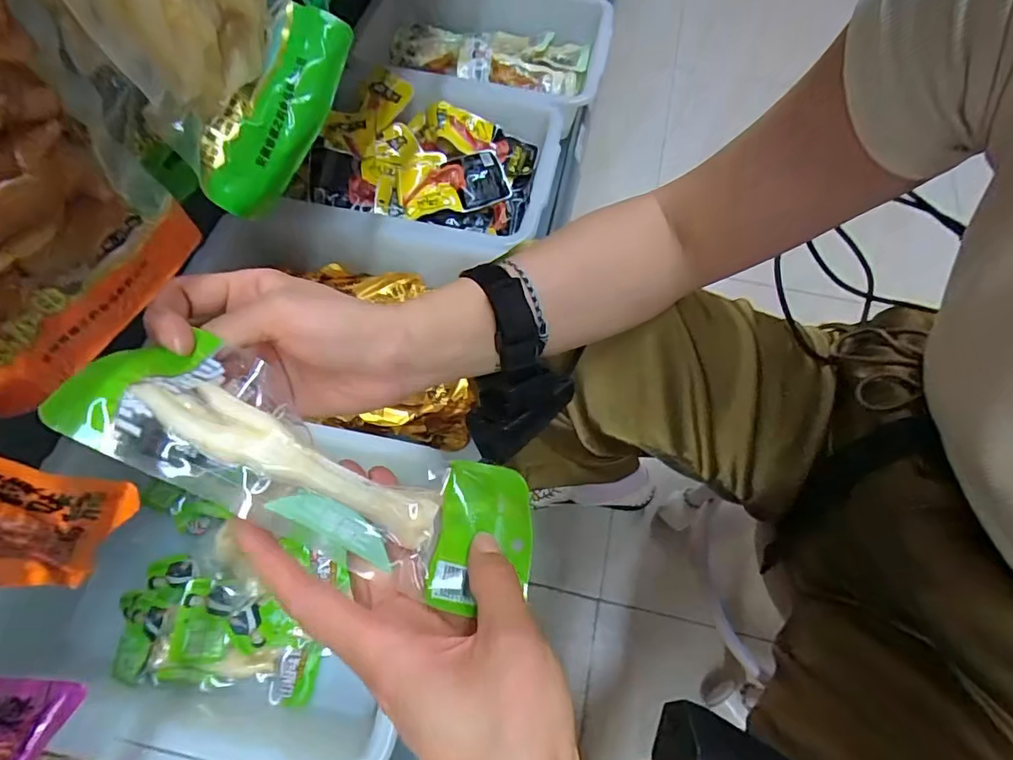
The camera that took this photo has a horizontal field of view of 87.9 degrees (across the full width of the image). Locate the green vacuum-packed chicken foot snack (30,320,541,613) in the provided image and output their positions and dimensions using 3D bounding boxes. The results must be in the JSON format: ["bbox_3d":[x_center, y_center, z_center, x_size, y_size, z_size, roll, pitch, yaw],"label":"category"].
[{"bbox_3d":[-0.080,0.038,0.230,0.196,0.027,0.064,26,64,-13],"label":"green vacuum-packed chicken foot snack"}]

